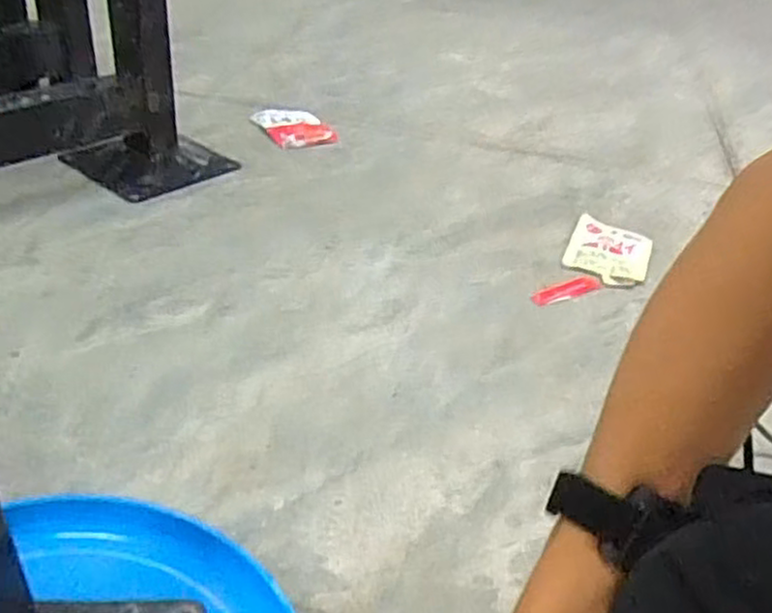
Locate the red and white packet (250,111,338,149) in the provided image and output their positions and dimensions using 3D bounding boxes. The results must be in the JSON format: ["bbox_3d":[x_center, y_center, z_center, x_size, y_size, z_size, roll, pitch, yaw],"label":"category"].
[{"bbox_3d":[-0.129,-0.255,1.045,0.087,0.020,0.122,-16,41,-29],"label":"red and white packet"}]

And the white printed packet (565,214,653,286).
[{"bbox_3d":[0.252,-0.063,0.829,0.087,0.007,0.126,18,36,16],"label":"white printed packet"}]

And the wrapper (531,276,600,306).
[{"bbox_3d":[0.187,-0.018,0.762,0.090,0.004,0.026,-15,40,-27],"label":"wrapper"}]

